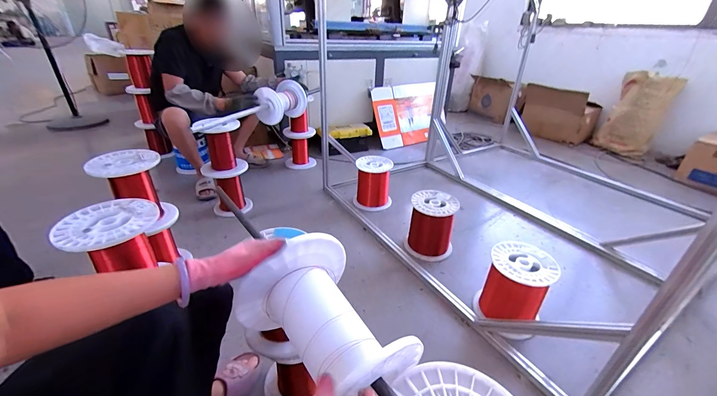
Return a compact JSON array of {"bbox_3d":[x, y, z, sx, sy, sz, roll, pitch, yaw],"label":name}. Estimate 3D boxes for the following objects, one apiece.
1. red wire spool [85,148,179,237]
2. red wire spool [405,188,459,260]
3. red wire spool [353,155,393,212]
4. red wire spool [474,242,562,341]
[{"bbox_3d":[-0.770,-0.024,1.068,0.189,0.247,0.184,2,30,-1],"label":"red wire spool"},{"bbox_3d":[0.323,0.117,1.355,0.198,0.249,0.195,1,31,0],"label":"red wire spool"},{"bbox_3d":[0.082,-0.088,1.699,0.208,0.235,0.191,1,31,1],"label":"red wire spool"},{"bbox_3d":[0.524,0.304,1.032,0.196,0.236,0.202,2,30,-1],"label":"red wire spool"}]

